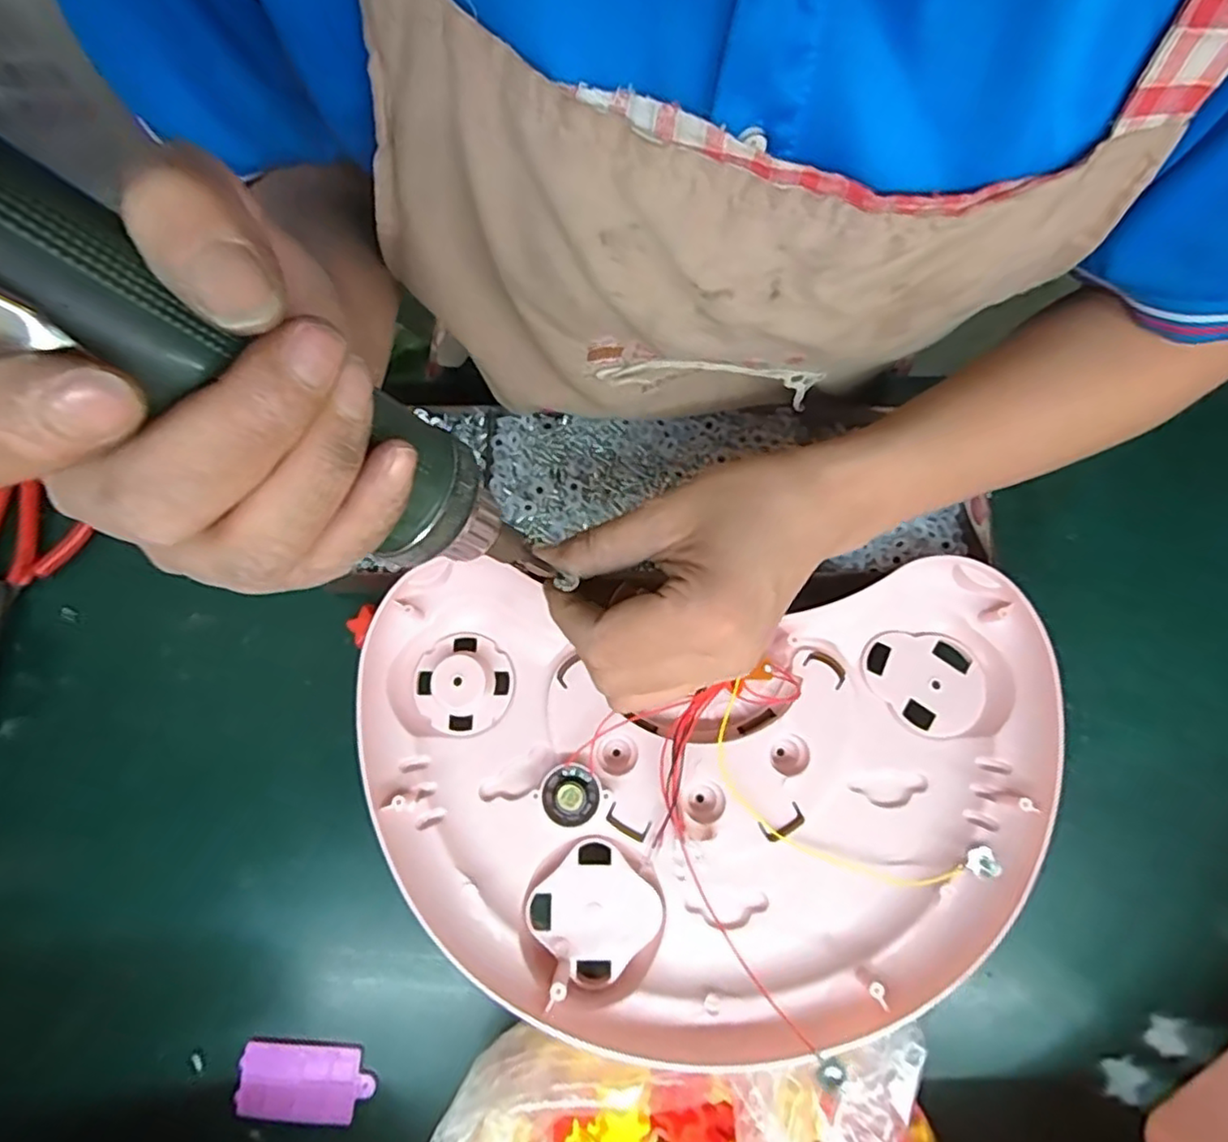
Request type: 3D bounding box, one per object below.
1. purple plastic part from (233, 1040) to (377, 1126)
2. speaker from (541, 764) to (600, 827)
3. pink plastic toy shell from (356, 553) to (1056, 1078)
[{"bbox_3d":[-0.161,0.268,0.339,0.068,0.004,0.034,5,78,1],"label":"purple plastic part"},{"bbox_3d":[-0.021,0.111,0.320,0.028,0.007,0.028,27,77,3],"label":"speaker"},{"bbox_3d":[0.044,0.112,0.339,0.330,0.071,0.223,3,78,1],"label":"pink plastic toy shell"}]

